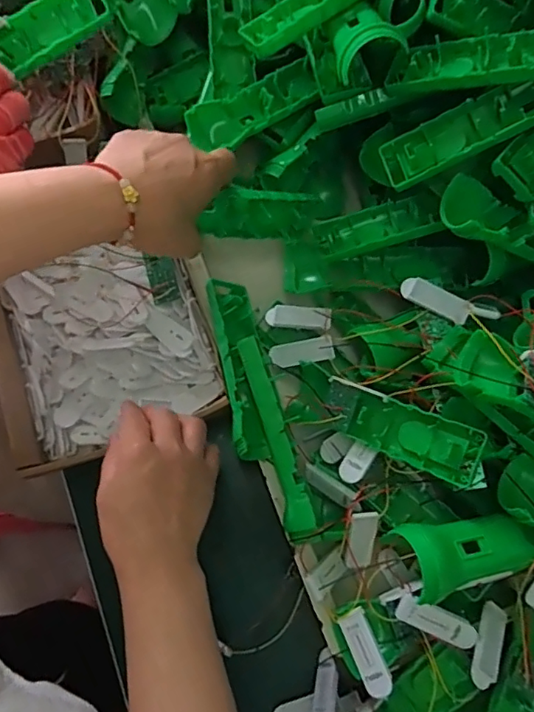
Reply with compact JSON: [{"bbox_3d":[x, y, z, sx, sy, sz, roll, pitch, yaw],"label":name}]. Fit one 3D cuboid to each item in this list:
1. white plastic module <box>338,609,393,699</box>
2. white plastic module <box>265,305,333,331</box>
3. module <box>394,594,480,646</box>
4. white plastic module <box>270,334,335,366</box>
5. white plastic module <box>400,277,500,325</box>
[{"bbox_3d":[0.073,0.219,0.400,0.020,0.010,0.056,-21,62,-6],"label":"white plastic module"},{"bbox_3d":[0.028,-0.035,0.487,0.058,0.007,0.021,5,74,17],"label":"white plastic module"},{"bbox_3d":[0.125,0.196,0.401,0.057,0.006,0.018,18,74,17],"label":"module"},{"bbox_3d":[0.030,-0.004,0.475,0.056,0.008,0.020,-10,73,21],"label":"white plastic module"},{"bbox_3d":[0.145,-0.044,0.436,0.076,0.015,0.020,25,75,20],"label":"white plastic module"}]

